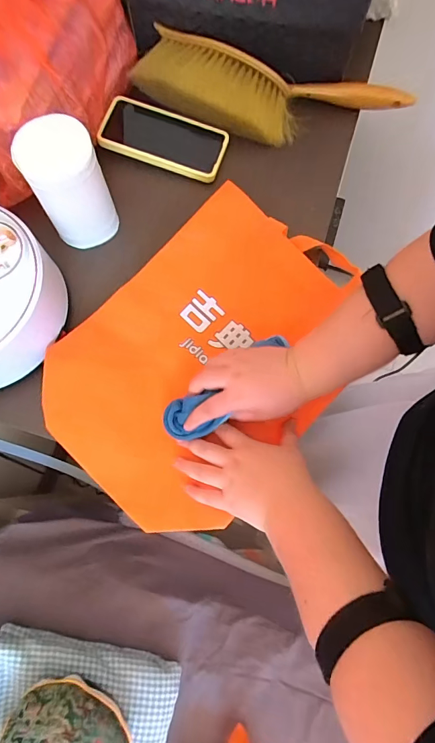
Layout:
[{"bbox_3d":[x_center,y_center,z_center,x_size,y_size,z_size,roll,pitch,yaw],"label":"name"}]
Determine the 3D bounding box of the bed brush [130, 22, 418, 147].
[{"bbox_3d":[0.080,-0.385,0.540,0.383,0.059,0.107,8,75,2],"label":"bed brush"}]

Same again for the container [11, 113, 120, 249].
[{"bbox_3d":[-0.170,-0.215,0.458,0.077,0.126,0.074,0,75,0],"label":"container"}]

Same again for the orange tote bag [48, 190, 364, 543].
[{"bbox_3d":[-0.007,-0.020,0.447,0.266,0.062,0.366,41,78,10],"label":"orange tote bag"}]

